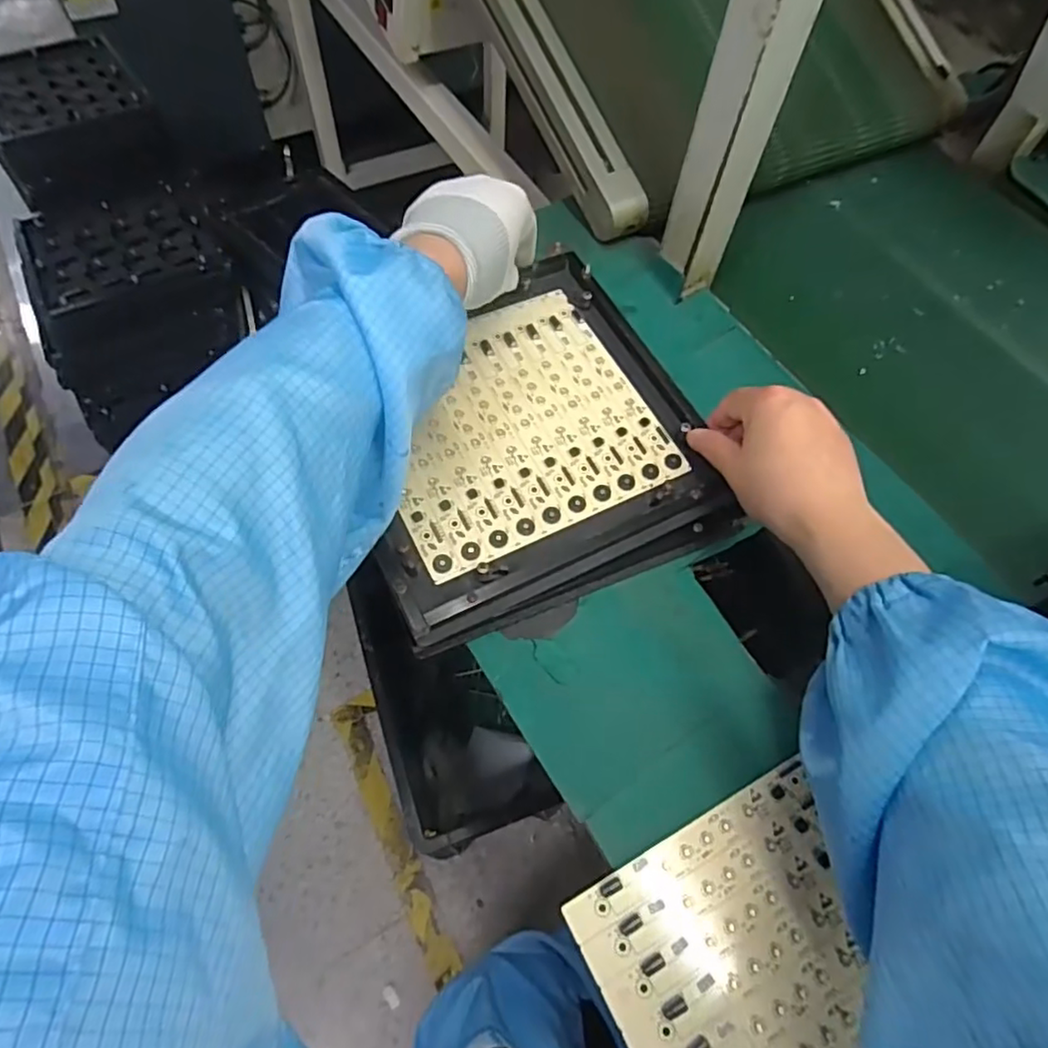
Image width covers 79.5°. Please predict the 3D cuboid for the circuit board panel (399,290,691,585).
[{"bbox_3d":[-0.012,-0.076,0.453,0.191,0.010,0.184,-24,64,-15],"label":"circuit board panel"}]

